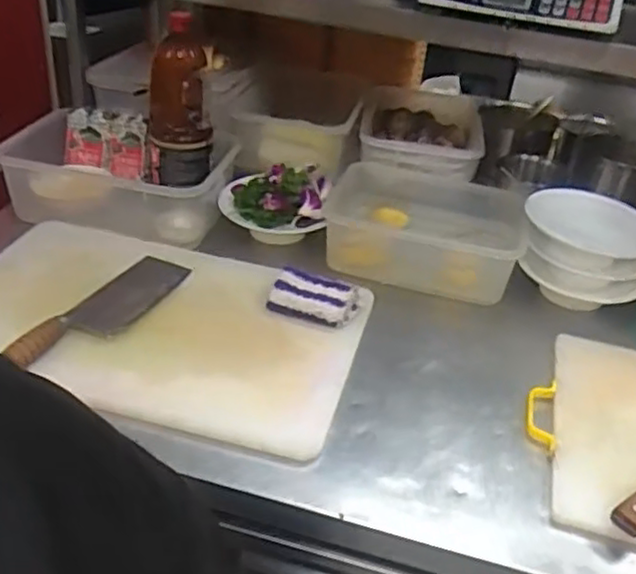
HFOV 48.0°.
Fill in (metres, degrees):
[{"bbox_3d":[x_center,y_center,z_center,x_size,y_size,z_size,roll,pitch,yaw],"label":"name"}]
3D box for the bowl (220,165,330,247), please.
[{"bbox_3d":[-0.071,-0.135,1.150,0.175,0.081,0.129,6,34,0],"label":"bowl"}]

